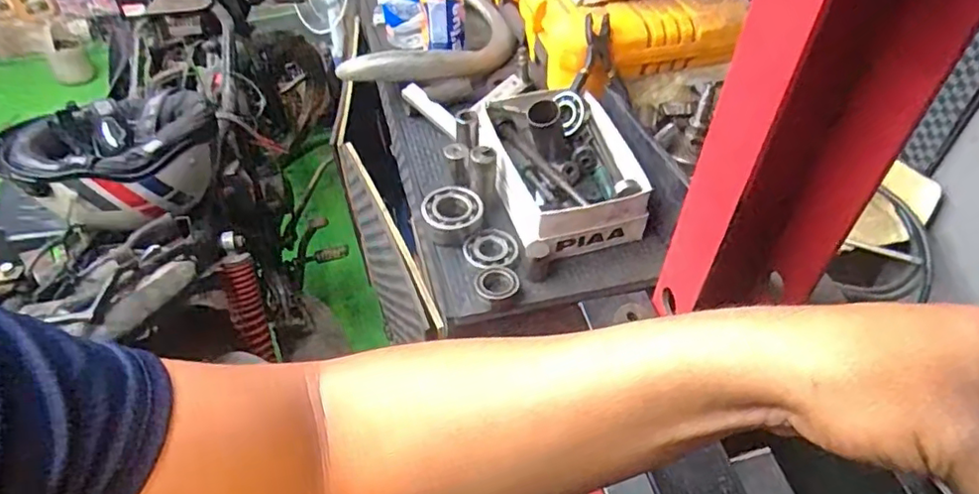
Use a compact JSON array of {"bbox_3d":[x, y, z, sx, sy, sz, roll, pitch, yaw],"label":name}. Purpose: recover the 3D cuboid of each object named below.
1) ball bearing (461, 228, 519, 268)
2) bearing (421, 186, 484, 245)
[{"bbox_3d":[0.002,0.003,0.677,0.060,0.018,0.062,0,46,0],"label":"ball bearing"},{"bbox_3d":[-0.042,-0.041,0.696,0.068,0.019,0.069,0,46,0],"label":"bearing"}]

